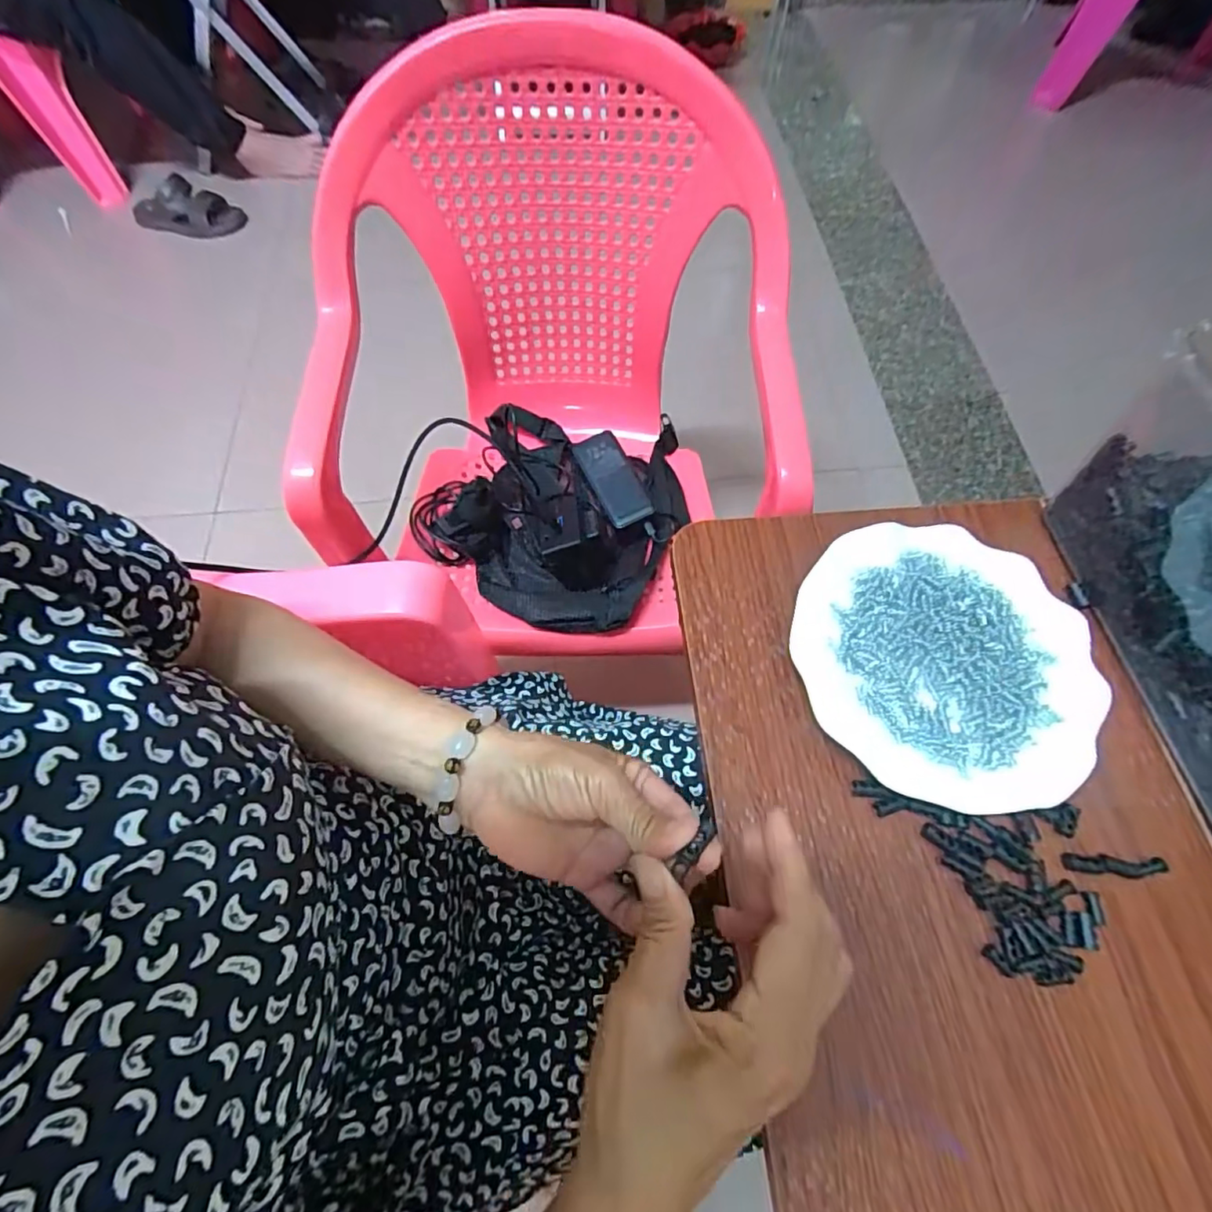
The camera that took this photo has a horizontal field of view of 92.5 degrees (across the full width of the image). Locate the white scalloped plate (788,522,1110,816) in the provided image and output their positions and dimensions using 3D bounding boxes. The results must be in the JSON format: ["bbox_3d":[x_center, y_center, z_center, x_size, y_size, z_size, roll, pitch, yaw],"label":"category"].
[{"bbox_3d":[0.217,0.032,0.373,0.175,0.018,0.184,0,66,0],"label":"white scalloped plate"}]

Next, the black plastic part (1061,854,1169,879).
[{"bbox_3d":[0.292,0.149,0.332,0.056,0.005,0.011,3,66,1],"label":"black plastic part"}]

